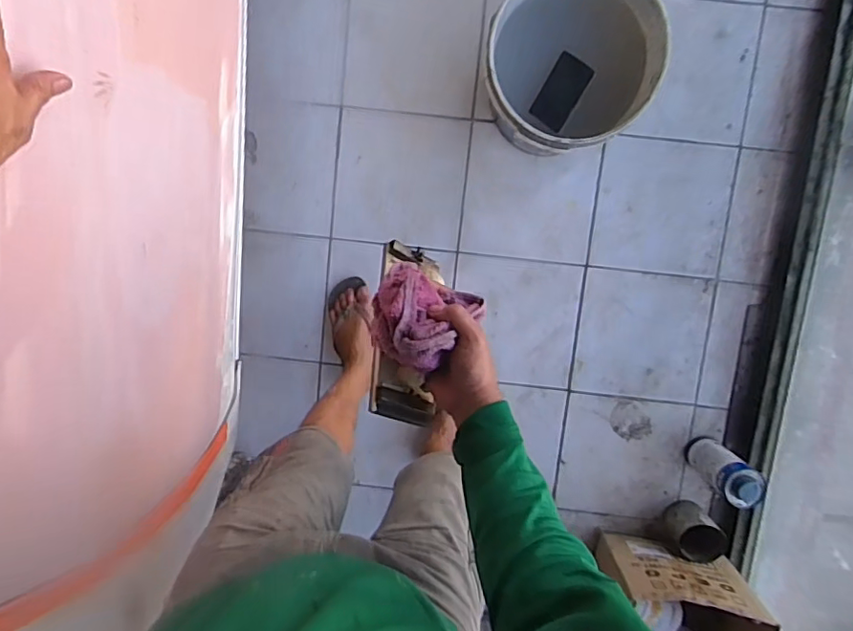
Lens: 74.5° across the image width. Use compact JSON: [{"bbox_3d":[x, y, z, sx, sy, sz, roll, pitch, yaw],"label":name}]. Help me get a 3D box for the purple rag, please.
[{"bbox_3d":[-0.006,0.006,0.598,0.109,0.080,0.096,26,97,-1],"label":"purple rag"}]

